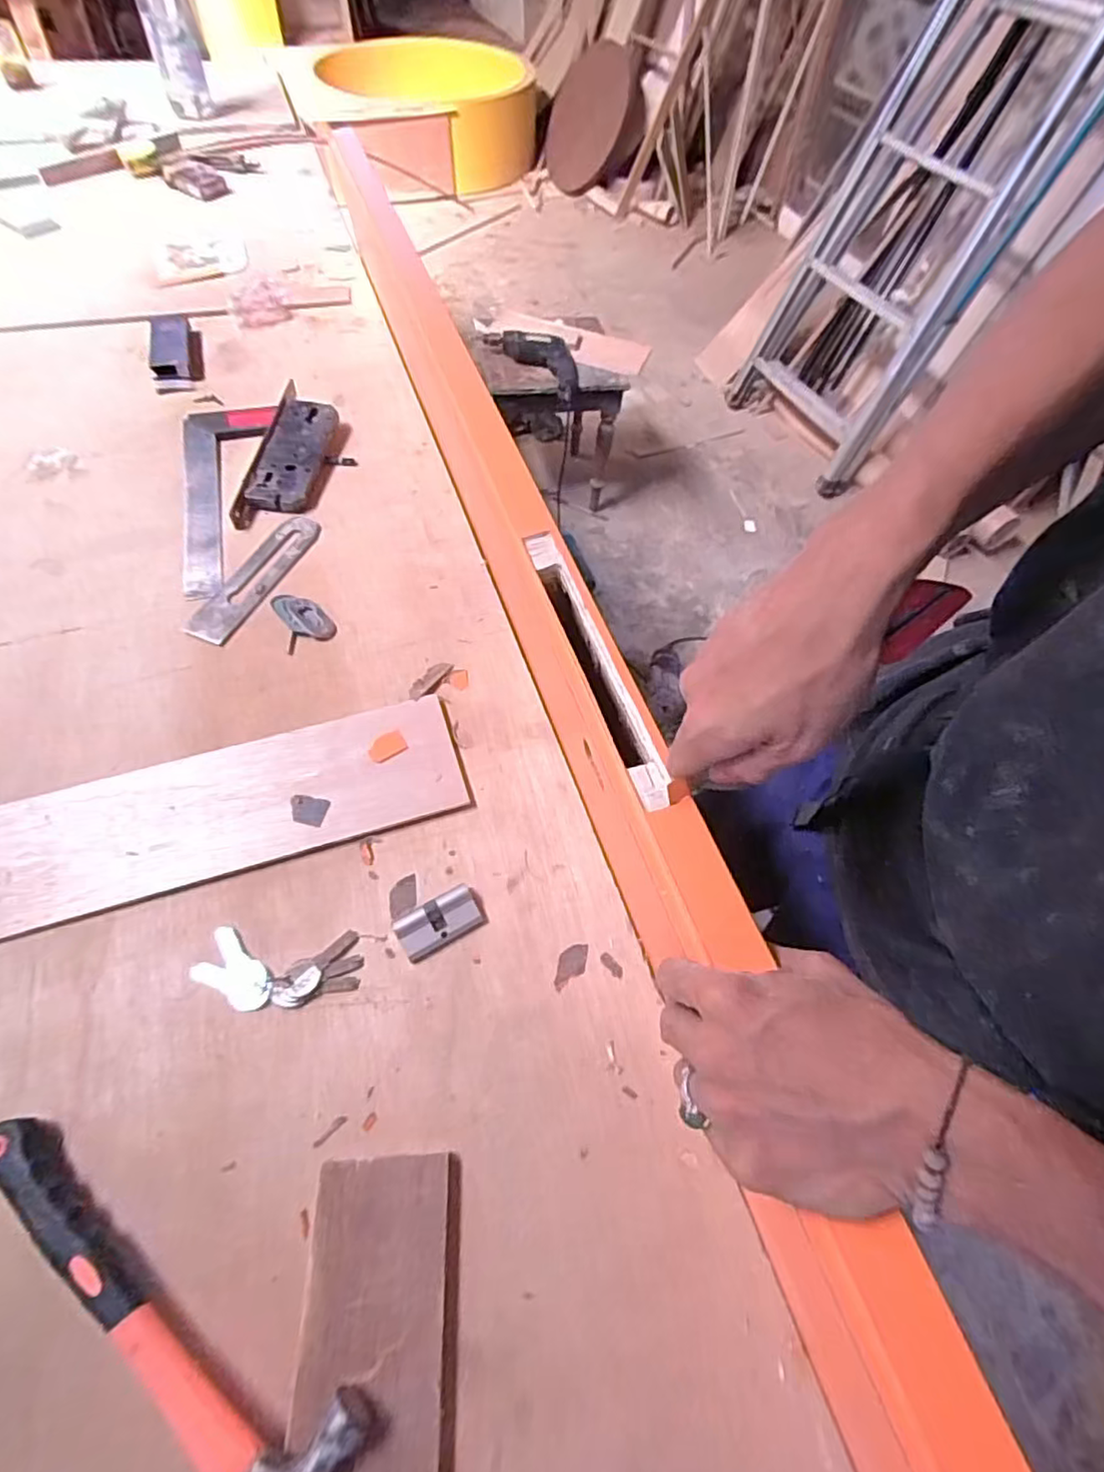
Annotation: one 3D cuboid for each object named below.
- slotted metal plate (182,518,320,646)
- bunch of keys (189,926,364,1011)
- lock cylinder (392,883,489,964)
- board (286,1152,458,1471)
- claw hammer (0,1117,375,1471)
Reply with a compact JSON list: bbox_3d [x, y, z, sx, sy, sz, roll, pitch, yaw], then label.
[{"bbox_3d":[-0.299,-0.164,0.646,0.051,0.004,0.181,21,60,9],"label":"slotted metal plate"},{"bbox_3d":[-0.193,0.164,0.443,0.111,0.013,0.051,3,59,-2],"label":"bunch of keys"},{"bbox_3d":[-0.082,0.137,0.462,0.062,0.014,0.034,-28,64,-19],"label":"lock cylinder"},{"bbox_3d":[-0.094,0.334,0.337,0.080,0.021,0.178,-1,59,-4],"label":"board"},{"bbox_3d":[-0.230,0.318,0.327,0.265,0.031,0.092,27,61,12],"label":"claw hammer"}]

